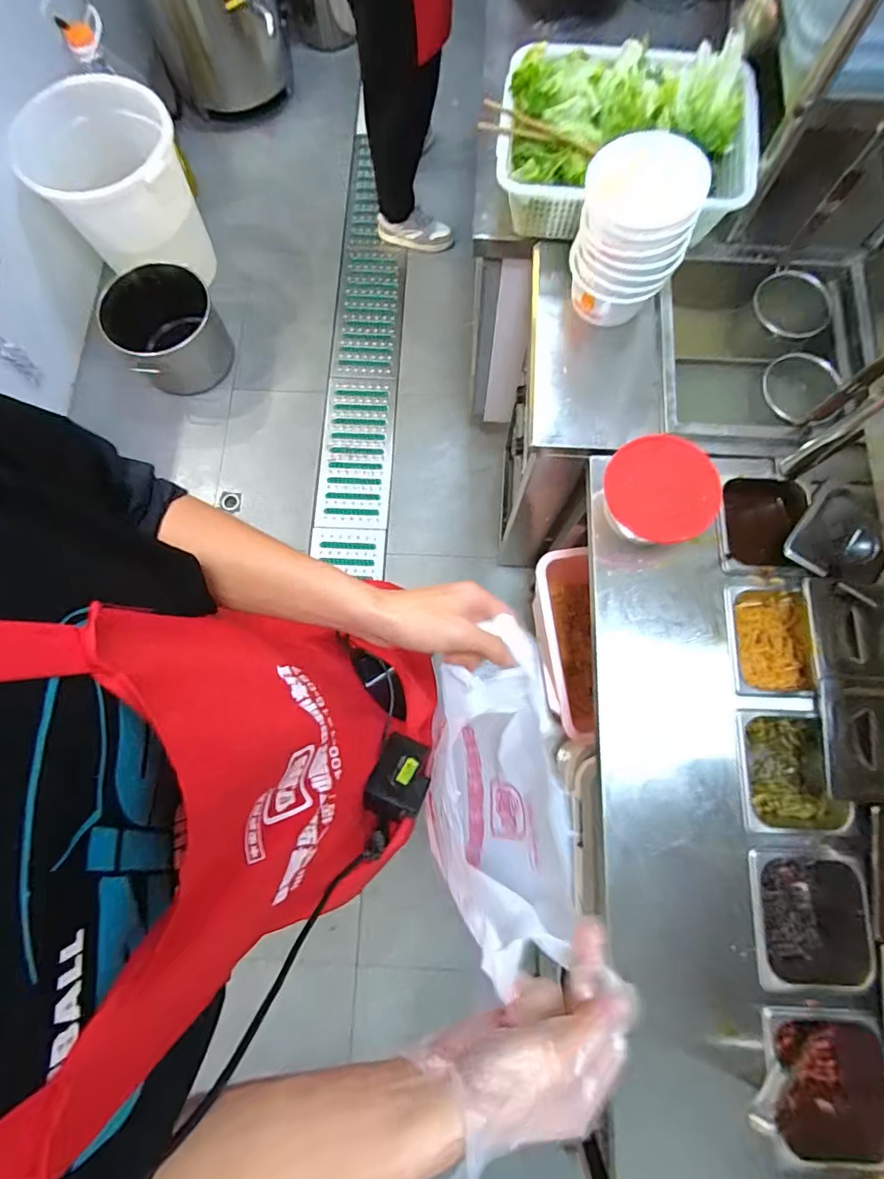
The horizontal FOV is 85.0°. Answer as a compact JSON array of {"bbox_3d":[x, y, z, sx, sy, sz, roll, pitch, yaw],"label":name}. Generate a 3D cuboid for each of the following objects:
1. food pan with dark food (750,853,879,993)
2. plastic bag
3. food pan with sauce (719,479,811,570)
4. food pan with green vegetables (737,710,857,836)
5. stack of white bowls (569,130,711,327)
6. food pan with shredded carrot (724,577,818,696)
[{"bbox_3d":[0.506,0.456,0.686,0.155,0.093,0.170,1,78,1],"label":"food pan with dark food"},{"bbox_3d":[0.056,0.208,0.516,0.111,0.225,0.243,-9,78,-1],"label":"plastic bag"},{"bbox_3d":[0.524,-0.101,0.814,0.154,0.099,0.164,-2,78,0],"label":"food pan with sauce"},{"bbox_3d":[0.508,0.272,0.737,0.162,0.093,0.170,1,78,1],"label":"food pan with green vegetables"},{"bbox_3d":[0.296,-0.570,0.793,0.170,0.213,0.158,5,78,1],"label":"stack of white bowls"},{"bbox_3d":[0.516,0.084,0.780,0.153,0.103,0.176,-4,78,-1],"label":"food pan with shredded carrot"}]

